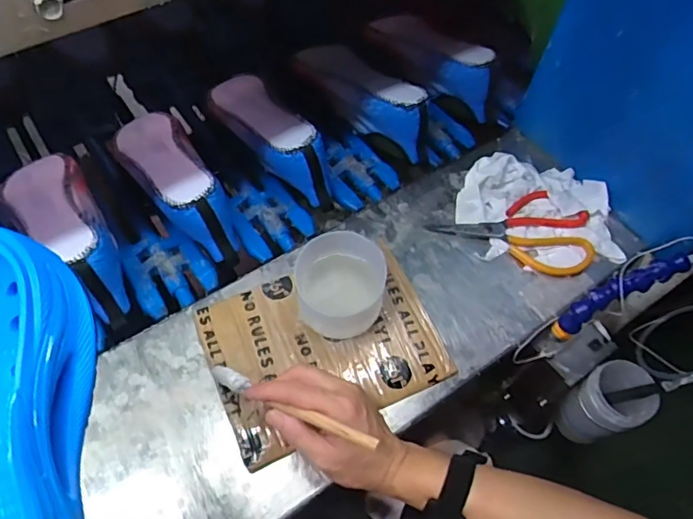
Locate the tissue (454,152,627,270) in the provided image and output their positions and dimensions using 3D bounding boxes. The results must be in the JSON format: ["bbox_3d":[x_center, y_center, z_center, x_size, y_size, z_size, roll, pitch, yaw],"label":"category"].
[{"bbox_3d":[0.234,-0.061,0.624,0.195,0.041,0.157,1,59,-2],"label":"tissue"}]

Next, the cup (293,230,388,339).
[{"bbox_3d":[-0.006,0.026,0.538,0.089,0.086,0.092,12,59,0],"label":"cup"}]

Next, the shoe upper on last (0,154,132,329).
[{"bbox_3d":[-0.322,-0.048,0.593,0.091,0.076,0.265,-34,69,-24],"label":"shoe upper on last"}]

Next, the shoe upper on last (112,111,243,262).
[{"bbox_3d":[-0.208,-0.100,0.635,0.088,0.107,0.248,-29,67,-22],"label":"shoe upper on last"}]

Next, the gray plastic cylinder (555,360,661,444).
[{"bbox_3d":[0.311,0.178,0.631,0.068,0.122,0.070,3,59,-5],"label":"gray plastic cylinder"}]

